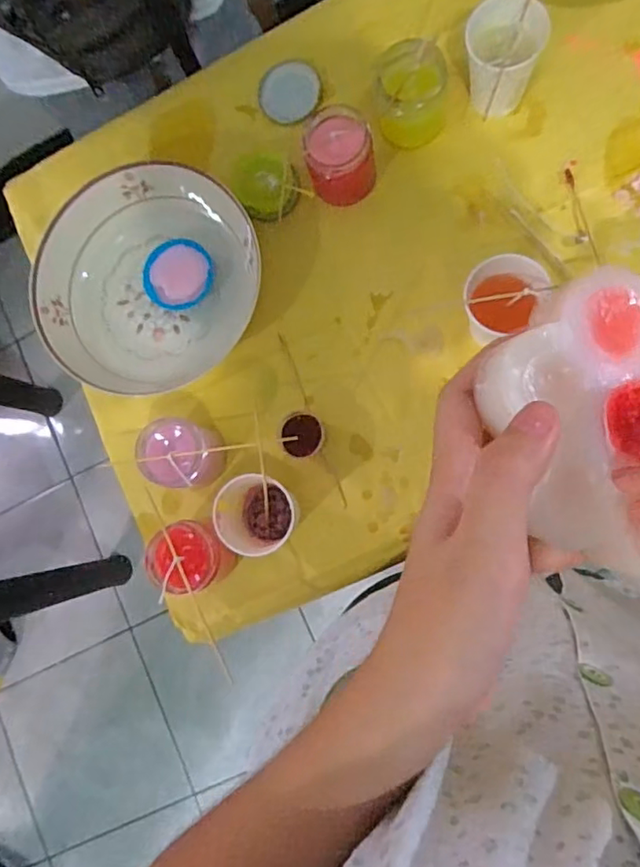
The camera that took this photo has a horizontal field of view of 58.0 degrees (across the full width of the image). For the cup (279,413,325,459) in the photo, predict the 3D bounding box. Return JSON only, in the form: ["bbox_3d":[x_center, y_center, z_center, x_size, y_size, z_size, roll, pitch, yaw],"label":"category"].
[{"bbox_3d":[-0.018,0.001,0.581,0.044,0.034,0.045,-1,85,7],"label":"cup"}]

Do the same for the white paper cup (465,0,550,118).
[{"bbox_3d":[0.176,-0.363,0.564,0.070,0.086,0.066,-1,85,7],"label":"white paper cup"}]

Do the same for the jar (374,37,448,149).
[{"bbox_3d":[0.095,-0.337,0.582,0.078,0.076,0.067,-2,85,7],"label":"jar"}]

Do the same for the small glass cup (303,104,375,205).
[{"bbox_3d":[0.022,-0.276,0.586,0.065,0.067,0.076,0,85,7],"label":"small glass cup"}]

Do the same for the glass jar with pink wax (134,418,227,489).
[{"bbox_3d":[-0.137,0.020,0.574,0.067,0.084,0.063,-1,85,7],"label":"glass jar with pink wax"}]

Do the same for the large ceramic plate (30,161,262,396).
[{"bbox_3d":[-0.184,-0.167,0.614,0.232,0.046,0.223,-1,85,7],"label":"large ceramic plate"}]

